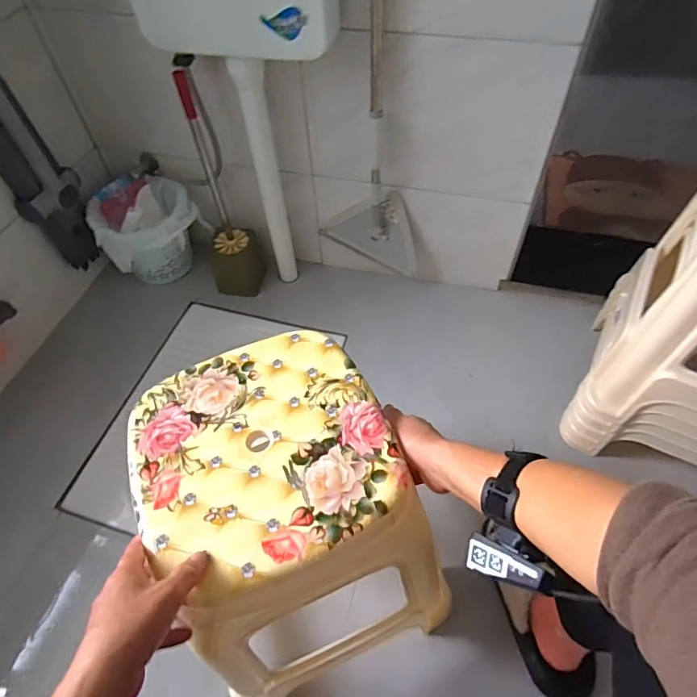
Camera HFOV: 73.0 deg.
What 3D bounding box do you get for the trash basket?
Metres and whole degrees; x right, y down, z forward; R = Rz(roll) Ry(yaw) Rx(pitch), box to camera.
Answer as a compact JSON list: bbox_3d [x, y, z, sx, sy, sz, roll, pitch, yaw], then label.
[{"bbox_3d":[-0.504,-0.293,1.216,0.268,0.234,0.229,-14,43,-22],"label":"trash basket"}]

